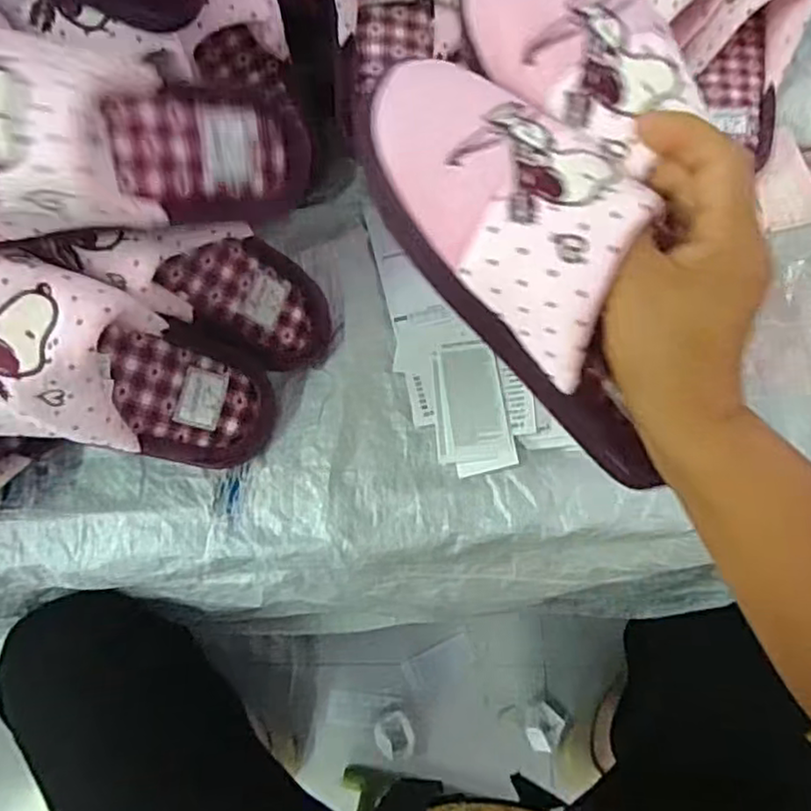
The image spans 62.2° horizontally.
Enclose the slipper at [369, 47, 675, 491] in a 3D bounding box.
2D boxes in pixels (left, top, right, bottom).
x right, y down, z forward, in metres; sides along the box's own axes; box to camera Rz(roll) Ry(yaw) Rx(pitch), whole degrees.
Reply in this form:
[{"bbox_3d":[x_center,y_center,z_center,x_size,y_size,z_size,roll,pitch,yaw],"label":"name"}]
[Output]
[{"bbox_3d":[0.068,-0.062,0.311,0.104,0.066,0.220,-33,99,-14],"label":"slipper"}]

